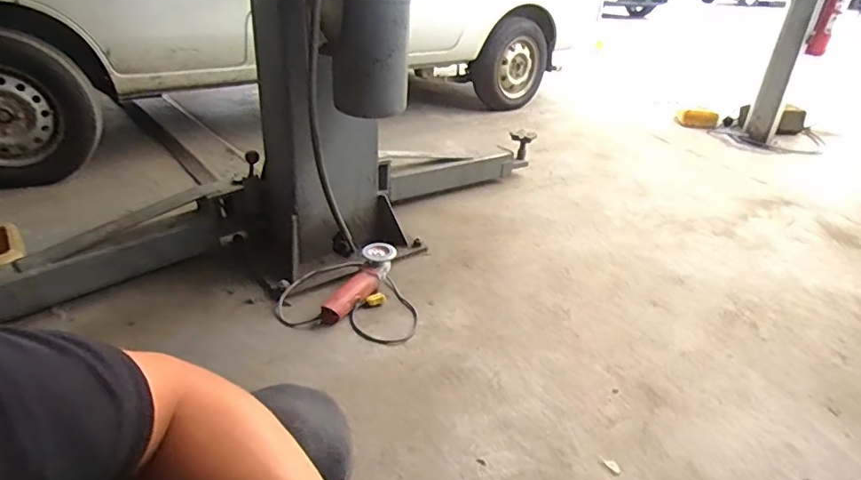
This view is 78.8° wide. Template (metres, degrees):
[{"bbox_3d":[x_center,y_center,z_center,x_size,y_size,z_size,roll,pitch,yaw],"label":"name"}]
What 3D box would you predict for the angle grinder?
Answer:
[{"bbox_3d":[-0.177,0.110,1.341,0.088,0.091,0.273,14,30,16],"label":"angle grinder"}]

